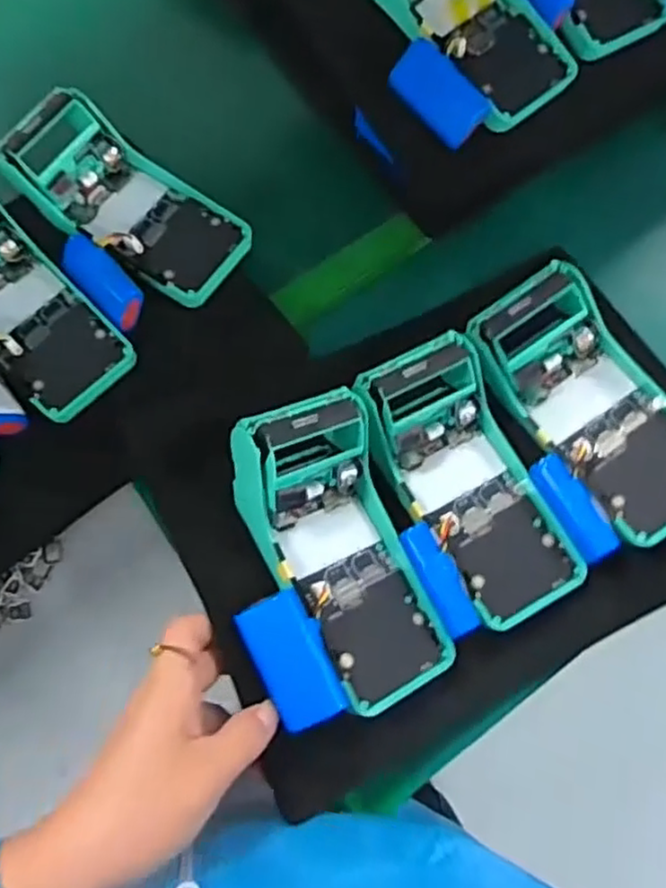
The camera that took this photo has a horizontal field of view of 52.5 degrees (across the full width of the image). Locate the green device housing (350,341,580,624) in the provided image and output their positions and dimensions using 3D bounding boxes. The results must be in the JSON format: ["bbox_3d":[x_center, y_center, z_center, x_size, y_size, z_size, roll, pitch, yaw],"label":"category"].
[{"bbox_3d":[0.081,0.023,0.420,0.083,0.051,0.170,-29,90,-8],"label":"green device housing"}]

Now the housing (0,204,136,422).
[{"bbox_3d":[-0.218,-0.095,0.460,0.079,0.051,0.175,-41,85,-11],"label":"housing"}]

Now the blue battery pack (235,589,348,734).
[{"bbox_3d":[-0.020,0.111,0.349,0.036,0.012,0.065,-27,71,-7],"label":"blue battery pack"}]

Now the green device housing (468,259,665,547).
[{"bbox_3d":[0.164,-0.026,0.418,0.078,0.055,0.166,-34,72,-9],"label":"green device housing"}]

